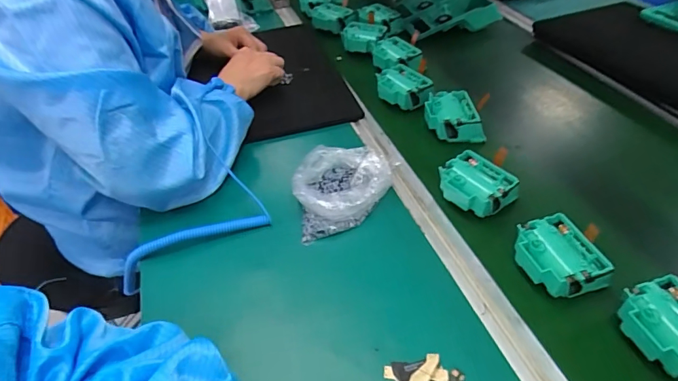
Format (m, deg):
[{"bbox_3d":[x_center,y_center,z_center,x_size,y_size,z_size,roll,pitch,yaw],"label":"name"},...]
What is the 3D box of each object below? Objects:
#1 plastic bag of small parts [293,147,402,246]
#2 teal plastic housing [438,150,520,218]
[{"bbox_3d":[0.004,-0.004,0.496,0.106,0.042,0.139,5,46,10],"label":"plastic bag of small parts"},{"bbox_3d":[0.162,-0.006,0.495,0.067,0.034,0.076,-31,51,-24],"label":"teal plastic housing"}]

